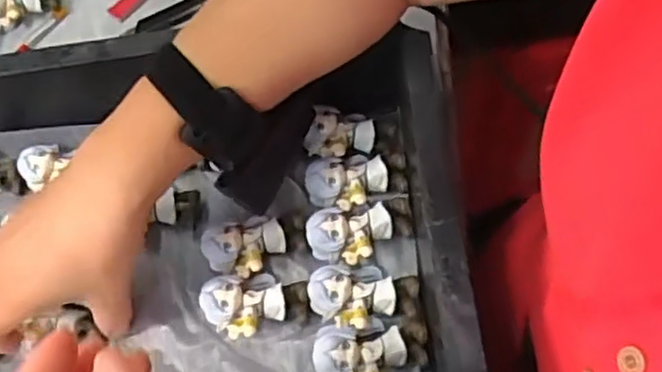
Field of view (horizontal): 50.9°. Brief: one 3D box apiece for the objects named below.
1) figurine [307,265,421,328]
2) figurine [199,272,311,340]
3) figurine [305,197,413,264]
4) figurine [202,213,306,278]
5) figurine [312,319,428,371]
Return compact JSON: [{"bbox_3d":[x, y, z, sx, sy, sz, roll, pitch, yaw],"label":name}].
[{"bbox_3d":[0.020,0.065,0.414,0.062,0.023,0.038,-14,62,0],"label":"figurine"},{"bbox_3d":[-0.045,0.071,0.422,0.063,0.020,0.038,-13,62,1],"label":"figurine"},{"bbox_3d":[0.018,0.029,0.434,0.065,0.022,0.038,-7,63,4],"label":"figurine"},{"bbox_3d":[-0.047,0.038,0.439,0.064,0.023,0.034,-18,62,-2],"label":"figurine"},{"bbox_3d":[0.022,0.094,0.385,0.061,0.025,0.039,-6,63,4],"label":"figurine"}]

